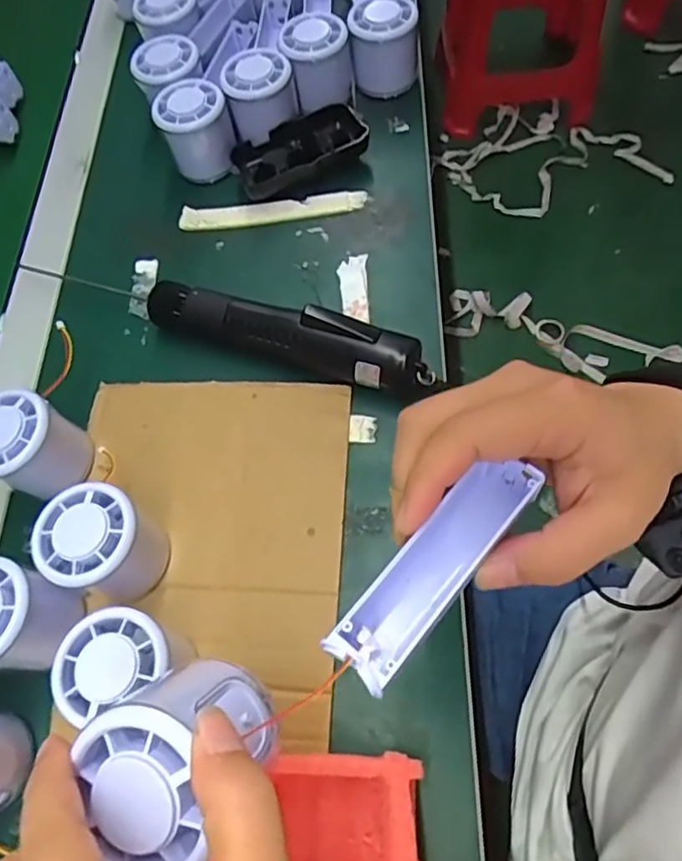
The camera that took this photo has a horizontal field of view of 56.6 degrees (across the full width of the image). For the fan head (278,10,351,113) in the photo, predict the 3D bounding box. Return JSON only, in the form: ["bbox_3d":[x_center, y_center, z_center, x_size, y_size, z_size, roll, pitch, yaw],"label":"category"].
[{"bbox_3d":[-0.020,-0.301,0.516,0.054,0.064,0.047,-3,65,2],"label":"fan head"}]

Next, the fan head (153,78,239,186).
[{"bbox_3d":[-0.114,-0.233,0.503,0.055,0.063,0.055,-3,64,5],"label":"fan head"}]

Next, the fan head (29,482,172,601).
[{"bbox_3d":[-0.136,0.066,0.361,0.059,0.054,0.055,-3,64,5],"label":"fan head"}]

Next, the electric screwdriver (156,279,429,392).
[{"bbox_3d":[-0.040,-0.065,0.426,0.199,0.044,0.031,16,67,14],"label":"electric screwdriver"}]

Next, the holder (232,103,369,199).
[{"bbox_3d":[-0.033,-0.223,0.505,0.104,0.028,0.060,-20,66,-5],"label":"holder"}]

